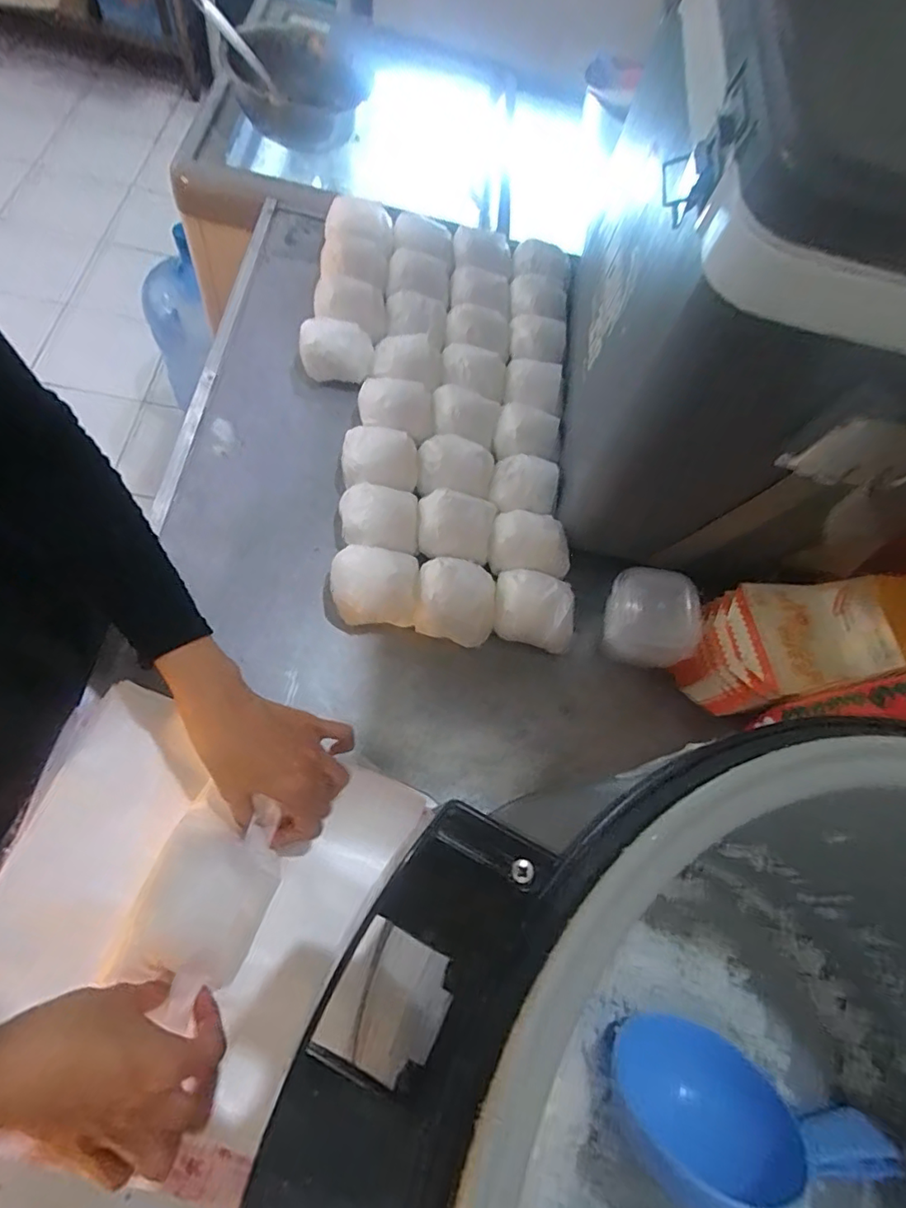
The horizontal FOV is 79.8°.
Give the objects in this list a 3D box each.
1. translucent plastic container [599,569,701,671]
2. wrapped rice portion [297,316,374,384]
[{"bbox_3d":[0.191,0.016,0.528,0.083,0.073,0.075,19,64,-3],"label":"translucent plastic container"},{"bbox_3d":[-0.134,-0.289,0.614,0.081,0.032,0.053,7,66,0],"label":"wrapped rice portion"}]

